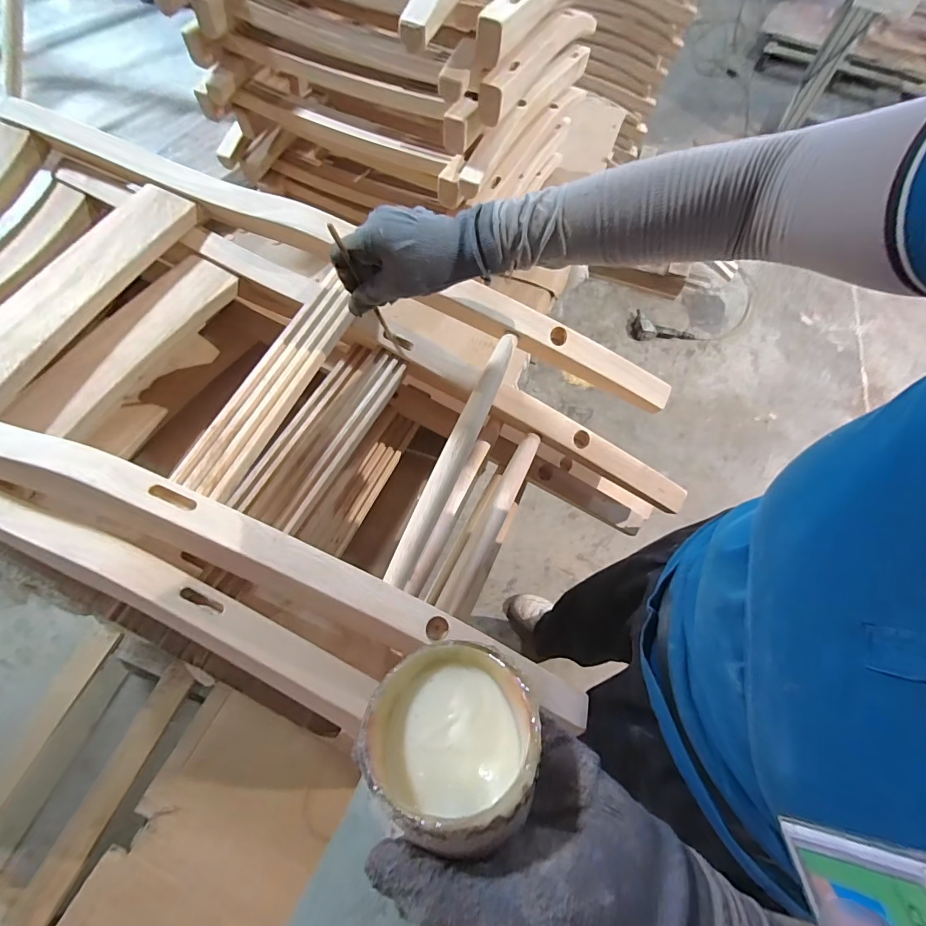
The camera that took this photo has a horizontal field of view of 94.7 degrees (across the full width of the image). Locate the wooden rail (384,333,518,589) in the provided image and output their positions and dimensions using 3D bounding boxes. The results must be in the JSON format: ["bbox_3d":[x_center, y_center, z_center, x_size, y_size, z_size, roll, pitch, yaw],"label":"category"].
[{"bbox_3d":[-0.004,-0.017,0.413,0.027,0.016,0.280,21,64,8],"label":"wooden rail"}]

